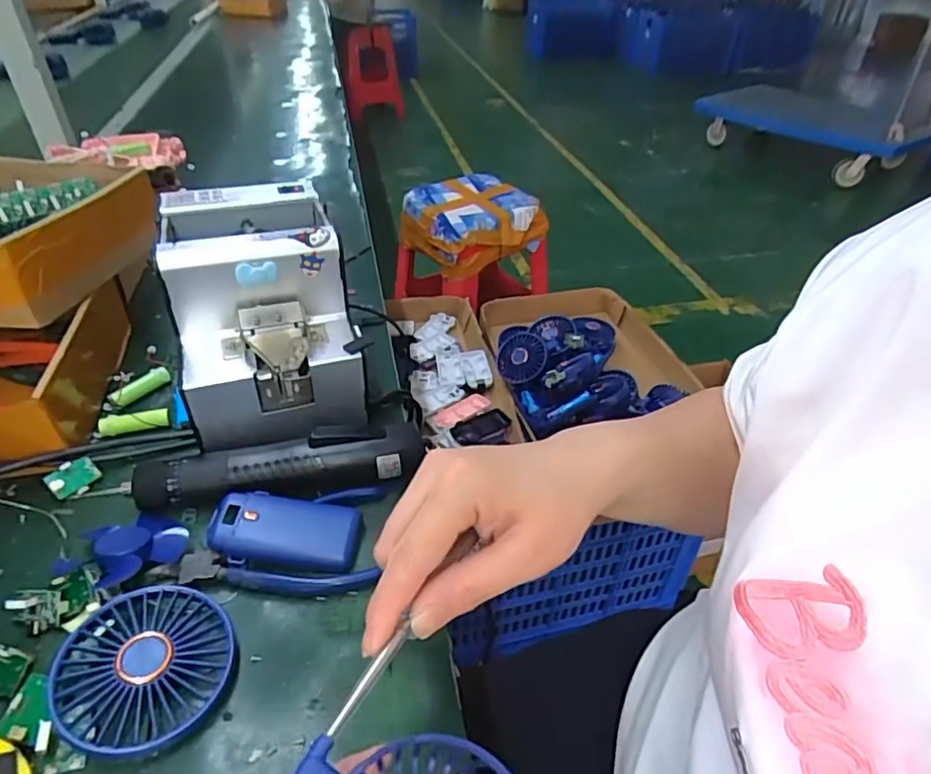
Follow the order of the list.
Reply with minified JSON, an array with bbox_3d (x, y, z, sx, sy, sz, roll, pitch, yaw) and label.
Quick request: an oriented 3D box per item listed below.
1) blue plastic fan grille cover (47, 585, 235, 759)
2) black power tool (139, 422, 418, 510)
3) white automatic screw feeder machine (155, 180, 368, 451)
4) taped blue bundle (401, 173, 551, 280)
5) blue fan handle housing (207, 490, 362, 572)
[{"bbox_3d":[-0.171,0.151,0.315,0.083,0.022,0.085,7,40,5],"label":"blue plastic fan grille cover"},{"bbox_3d":[-0.129,0.055,0.416,0.195,0.039,0.032,-5,40,-10],"label":"black power tool"},{"bbox_3d":[-0.160,-0.057,0.467,0.123,0.146,0.173,-12,42,-16],"label":"white automatic screw feeder machine"},{"bbox_3d":[0.016,-0.433,1.534,0.302,0.136,0.275,-20,44,-24],"label":"taped blue bundle"},{"bbox_3d":[-0.118,0.094,0.382,0.094,0.023,0.042,3,40,0],"label":"blue fan handle housing"}]

